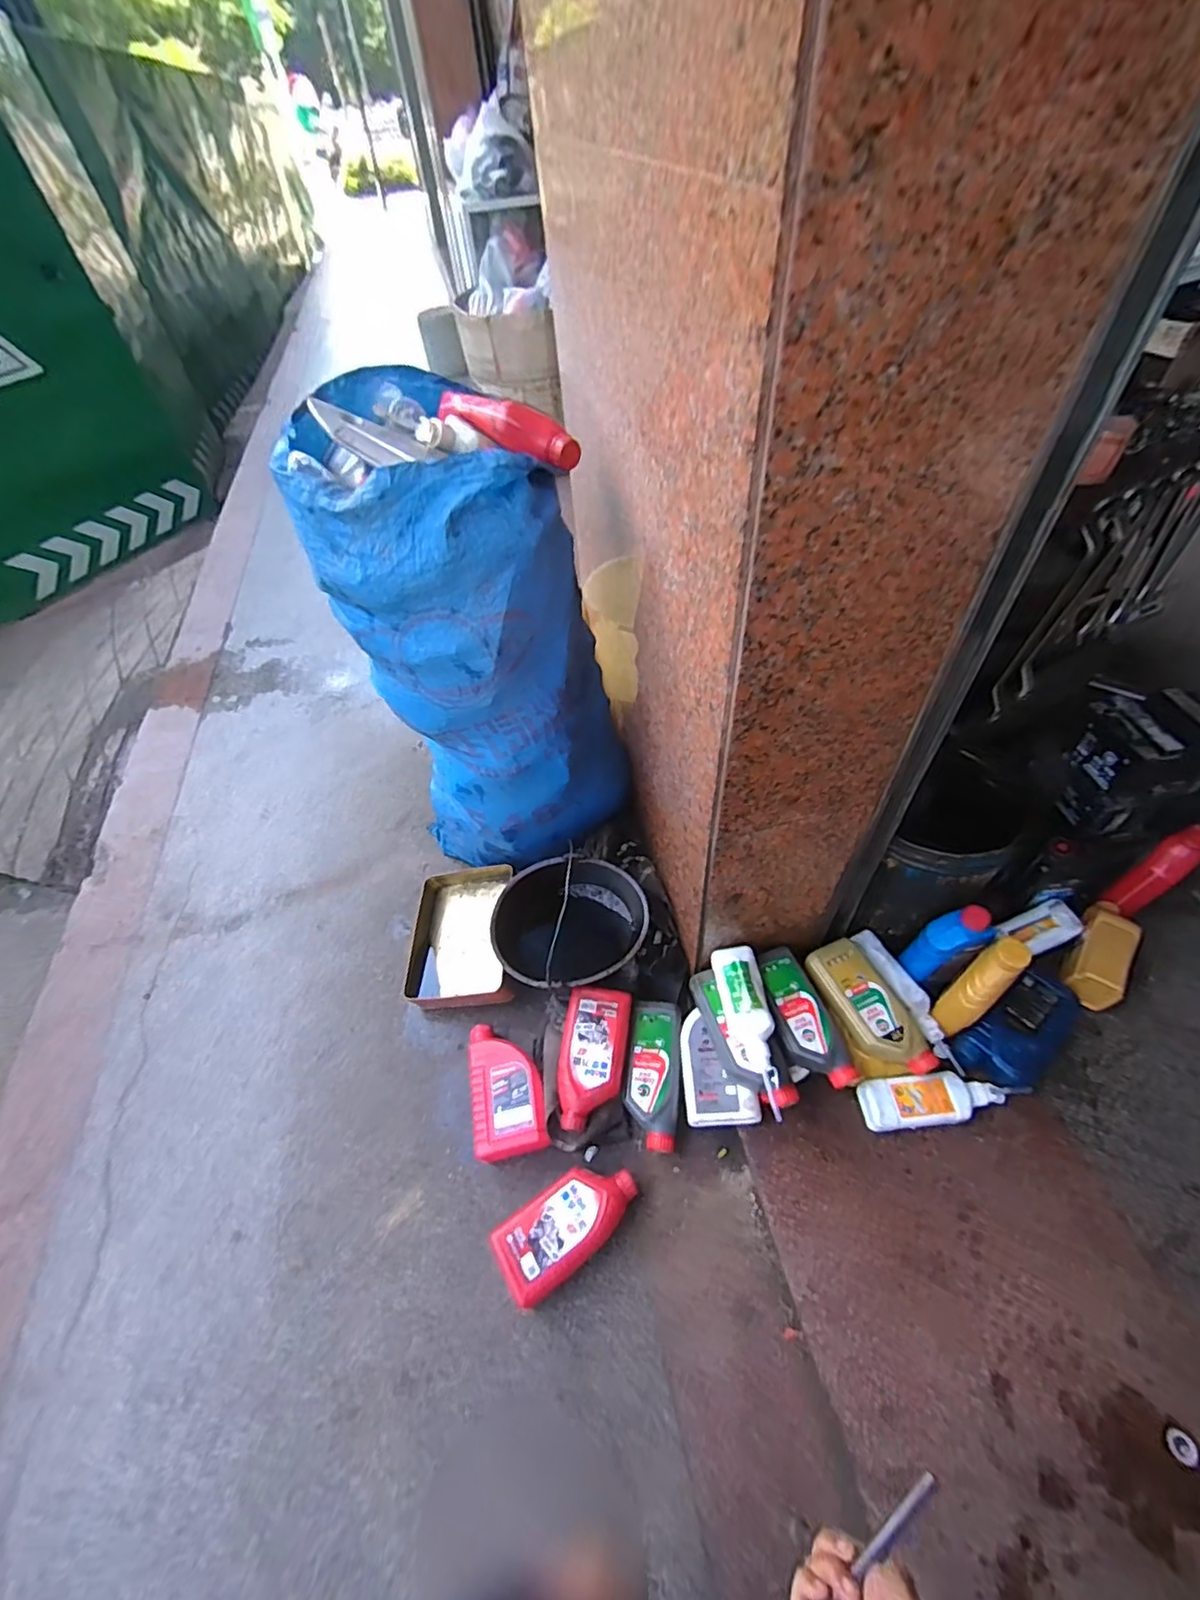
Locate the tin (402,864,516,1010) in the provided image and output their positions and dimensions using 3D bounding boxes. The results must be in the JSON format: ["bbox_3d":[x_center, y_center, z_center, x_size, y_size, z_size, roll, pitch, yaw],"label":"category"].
[{"bbox_3d":[-0.286,0.285,1.272,0.226,0.082,0.298,-2,50,4],"label":"tin"}]

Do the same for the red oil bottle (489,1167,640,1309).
[{"bbox_3d":[-0.049,0.655,0.940,0.220,0.064,0.109,-32,54,-20],"label":"red oil bottle"}]

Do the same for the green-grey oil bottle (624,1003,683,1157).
[{"bbox_3d":[0.094,0.476,1.059,0.087,0.059,0.233,2,50,7],"label":"green-grey oil bottle"}]

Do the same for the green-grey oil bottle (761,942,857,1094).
[{"bbox_3d":[0.341,0.370,1.027,0.105,0.061,0.226,-21,51,-12],"label":"green-grey oil bottle"}]

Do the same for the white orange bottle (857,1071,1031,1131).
[{"bbox_3d":[0.567,0.494,1.004,0.271,0.055,0.074,-7,50,-1],"label":"white orange bottle"}]

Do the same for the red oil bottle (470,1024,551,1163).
[{"bbox_3d":[-0.170,0.512,1.078,0.116,0.055,0.225,-13,50,-6],"label":"red oil bottle"}]

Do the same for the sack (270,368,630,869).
[{"bbox_3d":[-0.214,-0.227,1.073,0.401,0.817,0.321,28,57,26],"label":"sack"}]

